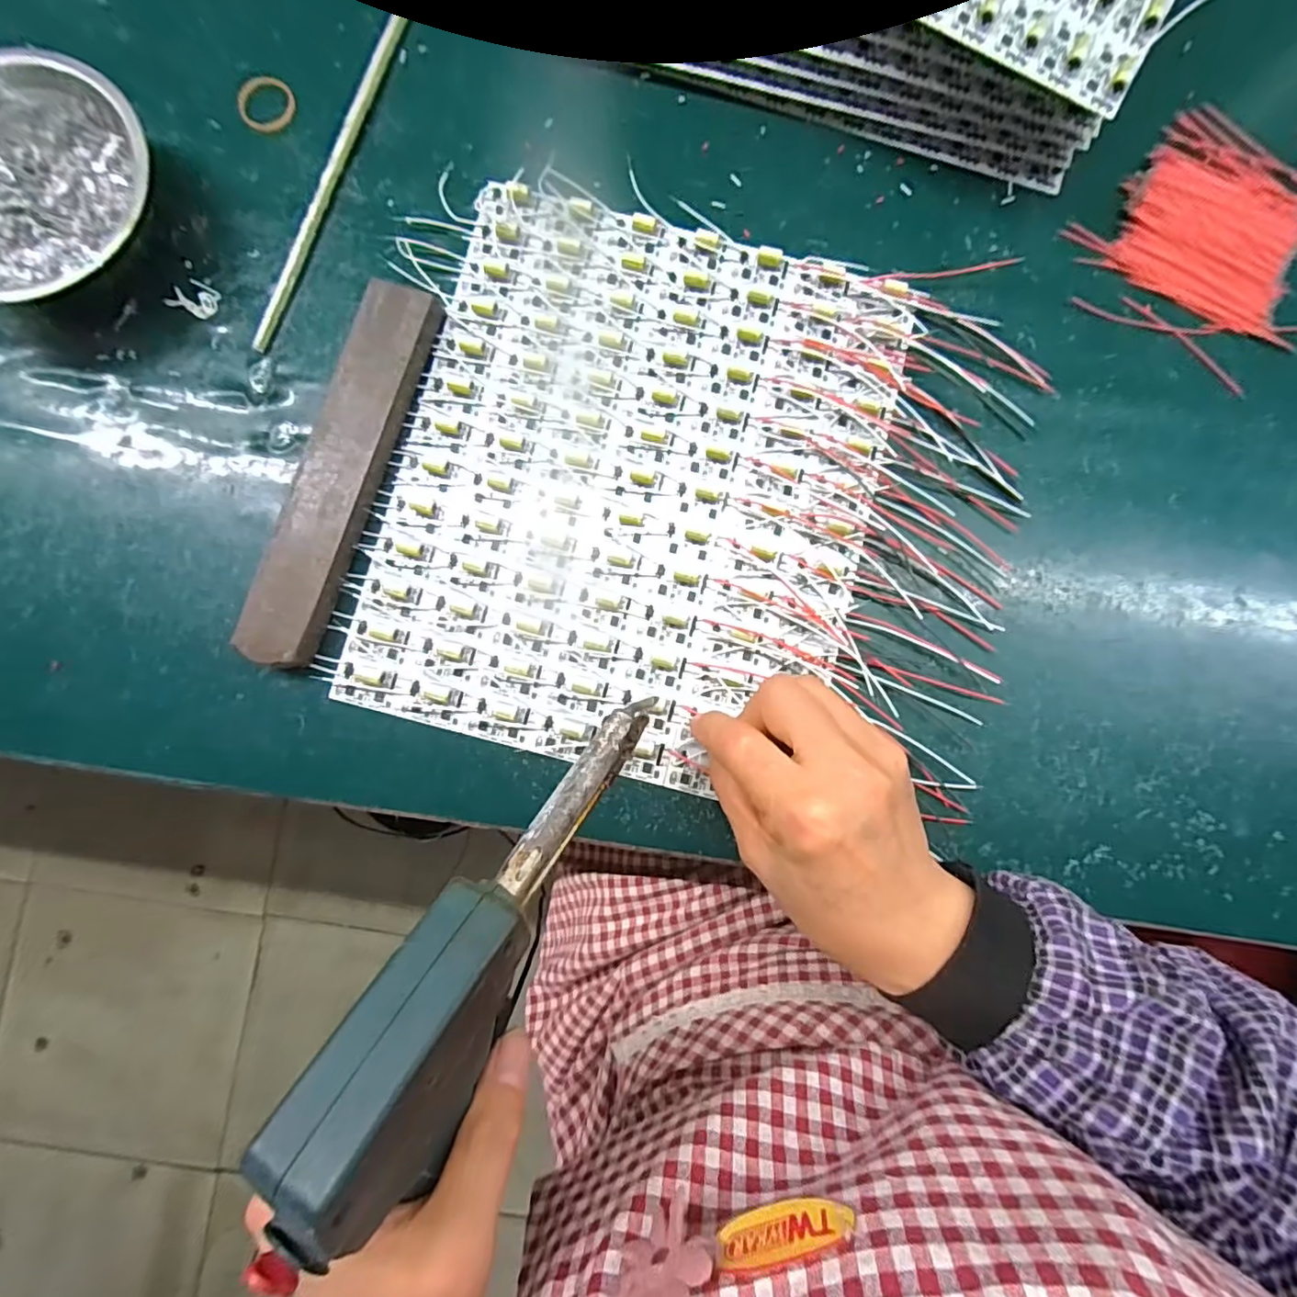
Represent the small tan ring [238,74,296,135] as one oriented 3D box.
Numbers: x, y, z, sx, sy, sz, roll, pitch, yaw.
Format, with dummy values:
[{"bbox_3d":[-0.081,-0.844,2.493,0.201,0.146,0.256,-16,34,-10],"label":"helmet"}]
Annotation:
[{"bbox_3d":[-0.211,-0.300,0.321,0.031,0.004,0.031,0,85,-1],"label":"small tan ring"}]

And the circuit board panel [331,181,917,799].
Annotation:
[{"bbox_3d":[-0.006,-0.084,0.303,0.240,0.007,0.284,14,85,1],"label":"circuit board panel"}]

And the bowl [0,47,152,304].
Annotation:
[{"bbox_3d":[-0.302,-0.227,0.292,0.117,0.040,0.118,0,85,-1],"label":"bowl"}]

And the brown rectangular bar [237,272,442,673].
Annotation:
[{"bbox_3d":[-0.155,-0.088,0.294,0.034,0.020,0.197,18,85,1],"label":"brown rectangular bar"}]

